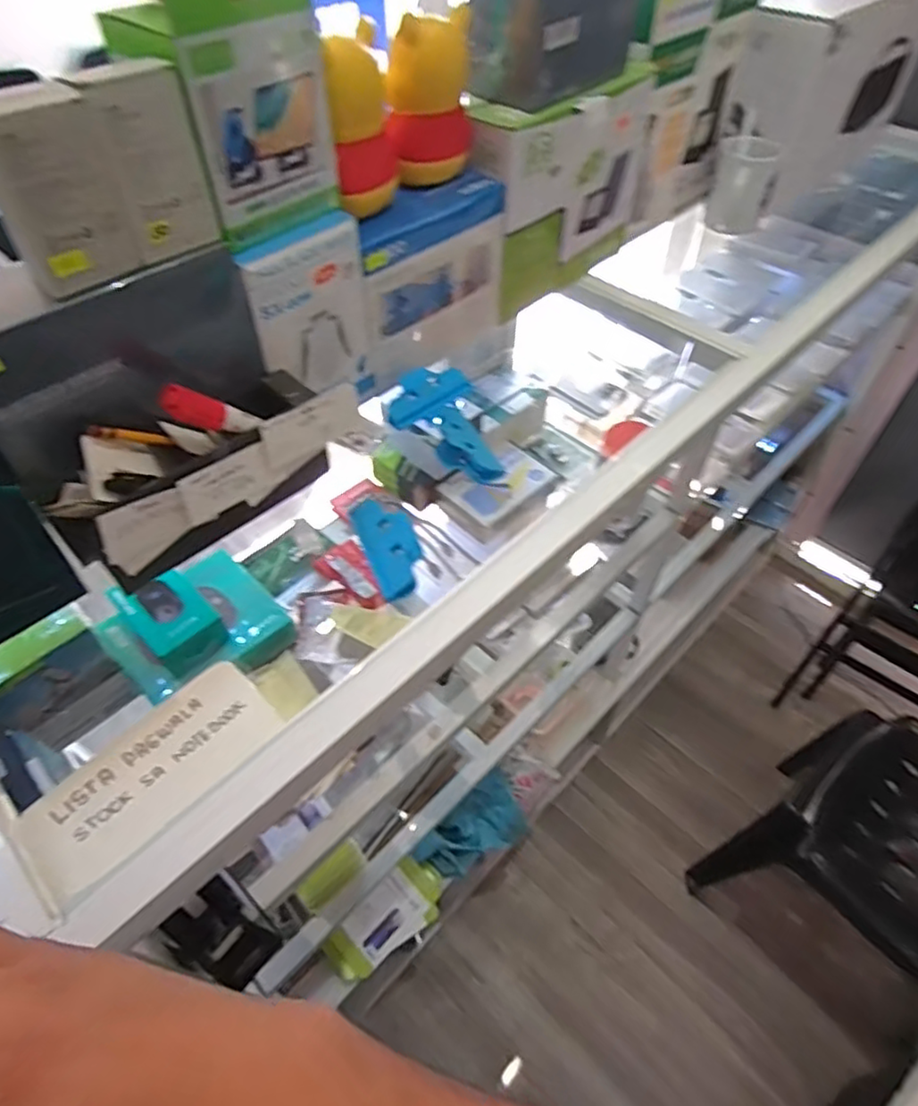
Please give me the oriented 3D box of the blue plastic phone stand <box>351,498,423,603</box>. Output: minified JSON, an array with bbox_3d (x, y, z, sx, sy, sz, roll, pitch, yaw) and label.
[{"bbox_3d":[-0.057,-0.007,0.536,0.048,0.018,0.095,-19,53,-15],"label":"blue plastic phone stand"}]

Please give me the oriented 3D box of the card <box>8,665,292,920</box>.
[{"bbox_3d":[-0.210,0.148,0.440,0.080,0.012,0.166,36,63,27],"label":"card"}]

